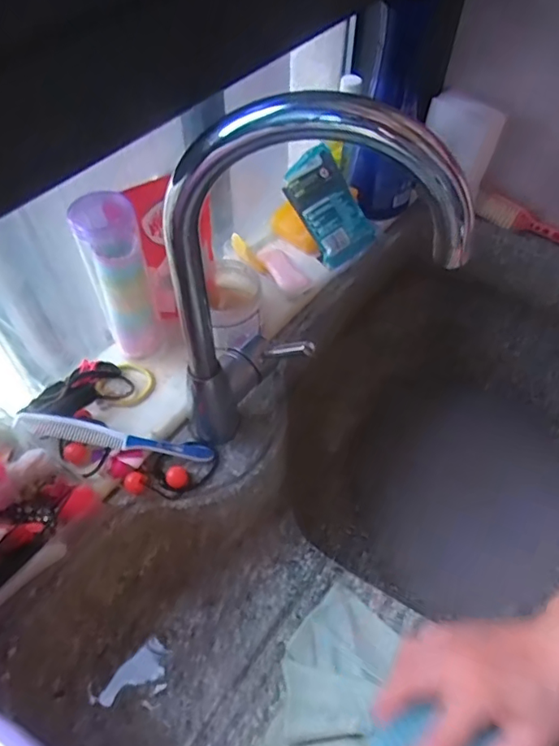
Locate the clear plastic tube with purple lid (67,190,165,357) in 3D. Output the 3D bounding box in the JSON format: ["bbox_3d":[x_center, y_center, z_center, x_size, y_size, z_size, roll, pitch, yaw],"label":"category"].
[{"bbox_3d":[-0.156,-0.093,0.530,0.053,0.170,0.055,-9,55,-8],"label":"clear plastic tube with purple lid"}]

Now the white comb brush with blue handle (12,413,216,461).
[{"bbox_3d":[-0.156,0.062,0.515,0.185,0.009,0.019,12,54,-8],"label":"white comb brush with blue handle"}]

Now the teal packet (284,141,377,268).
[{"bbox_3d":[0.061,-0.205,0.668,0.075,0.018,0.133,-38,105,-6],"label":"teal packet"}]

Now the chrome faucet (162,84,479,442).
[{"bbox_3d":[0.017,-0.061,0.419,0.195,0.327,0.076,2,54,0],"label":"chrome faucet"}]

